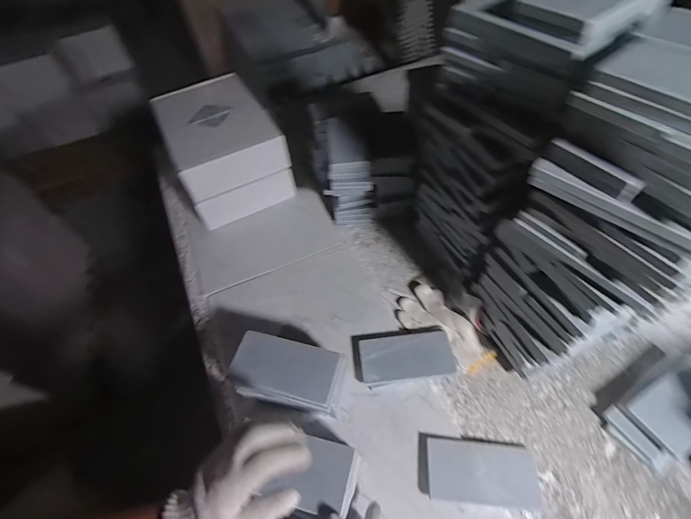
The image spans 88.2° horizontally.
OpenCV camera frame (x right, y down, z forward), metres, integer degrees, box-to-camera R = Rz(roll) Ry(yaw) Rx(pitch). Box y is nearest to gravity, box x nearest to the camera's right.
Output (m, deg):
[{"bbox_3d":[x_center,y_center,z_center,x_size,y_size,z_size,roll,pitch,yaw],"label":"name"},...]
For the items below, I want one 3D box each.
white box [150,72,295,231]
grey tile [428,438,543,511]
[{"bbox_3d":[-0.310,-0.292,0.879,0.226,0.143,0.379,-26,56,-14],"label":"white box"},{"bbox_3d":[0.194,0.300,0.502,0.150,0.015,0.075,2,54,6],"label":"grey tile"}]

